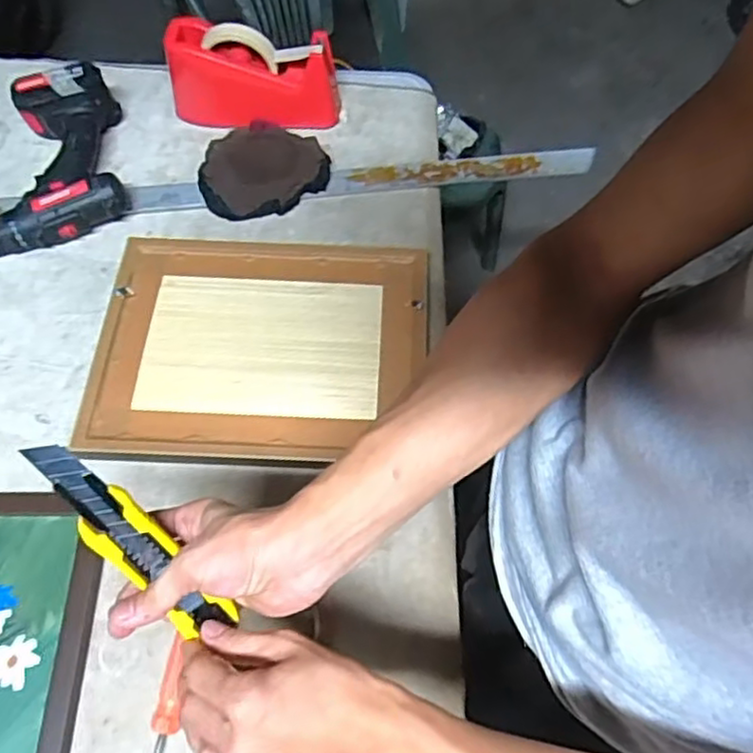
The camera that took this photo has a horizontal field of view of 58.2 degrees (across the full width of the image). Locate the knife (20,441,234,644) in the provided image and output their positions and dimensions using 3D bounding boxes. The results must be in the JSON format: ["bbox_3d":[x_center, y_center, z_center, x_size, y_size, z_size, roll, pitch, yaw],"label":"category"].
[{"bbox_3d":[-0.135,0.094,0.377,0.016,0.153,0.030,7,46,48],"label":"knife"}]

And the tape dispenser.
[{"bbox_3d":[-0.150,-0.376,0.846,0.206,0.117,0.071,0,60,-4],"label":"tape dispenser"}]

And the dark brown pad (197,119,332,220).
[{"bbox_3d":[-0.136,-0.257,0.832,0.150,0.018,0.151,-3,60,-4],"label":"dark brown pad"}]

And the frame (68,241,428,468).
[{"bbox_3d":[-0.117,-0.034,0.707,0.334,0.041,0.262,4,59,0],"label":"frame"}]

